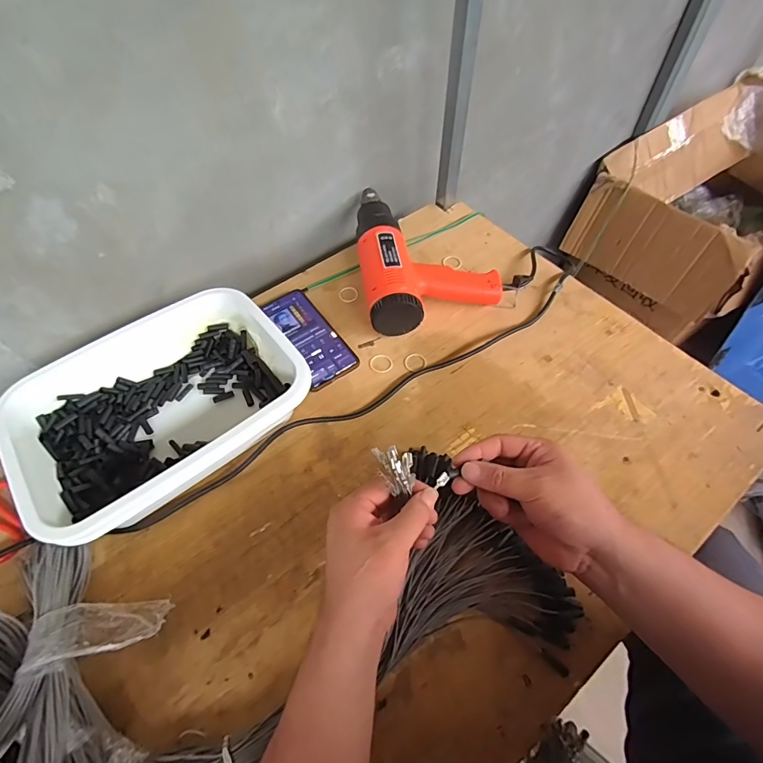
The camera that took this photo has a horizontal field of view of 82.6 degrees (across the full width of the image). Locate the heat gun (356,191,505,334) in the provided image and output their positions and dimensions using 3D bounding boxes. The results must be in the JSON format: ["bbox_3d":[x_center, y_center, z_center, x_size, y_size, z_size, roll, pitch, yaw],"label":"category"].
[{"bbox_3d":[0.057,-0.197,0.645,0.186,0.073,0.276,-9,57,-4],"label":"heat gun"}]

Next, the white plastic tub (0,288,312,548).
[{"bbox_3d":[-0.249,0.023,0.501,0.284,0.089,0.211,-36,63,-20],"label":"white plastic tub"}]

